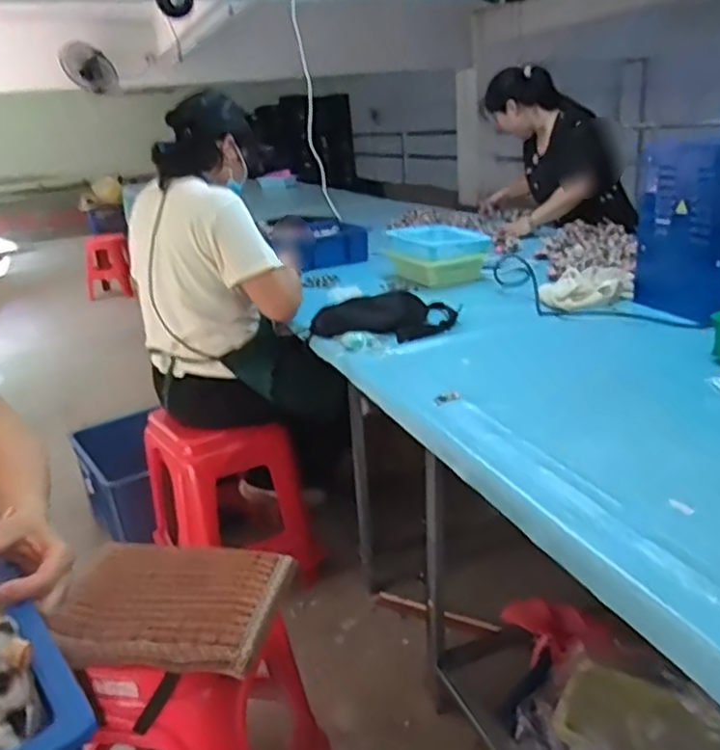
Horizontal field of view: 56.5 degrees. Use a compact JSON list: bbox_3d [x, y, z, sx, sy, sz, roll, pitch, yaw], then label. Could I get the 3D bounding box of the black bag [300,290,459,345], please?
[{"bbox_3d":[0.049,-0.138,1.513,0.338,0.068,0.215,-2,21,5],"label":"black bag"}]

